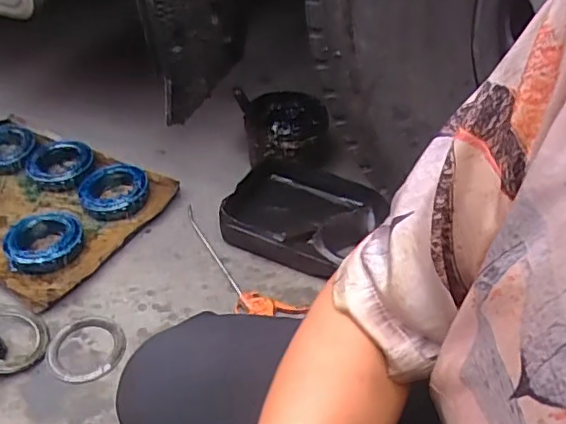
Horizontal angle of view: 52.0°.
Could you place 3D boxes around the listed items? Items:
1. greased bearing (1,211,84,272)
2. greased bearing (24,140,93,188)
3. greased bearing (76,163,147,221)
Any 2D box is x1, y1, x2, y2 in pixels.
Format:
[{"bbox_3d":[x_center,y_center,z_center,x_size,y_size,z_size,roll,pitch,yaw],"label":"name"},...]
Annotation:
[{"bbox_3d":[-0.452,0.051,1.092,0.142,0.042,0.148,-26,48,-26],"label":"greased bearing"},{"bbox_3d":[-0.484,-0.110,1.265,0.147,0.052,0.136,-1,42,-2],"label":"greased bearing"},{"bbox_3d":[-0.343,-0.043,1.184,0.135,0.032,0.133,-8,51,4],"label":"greased bearing"}]

